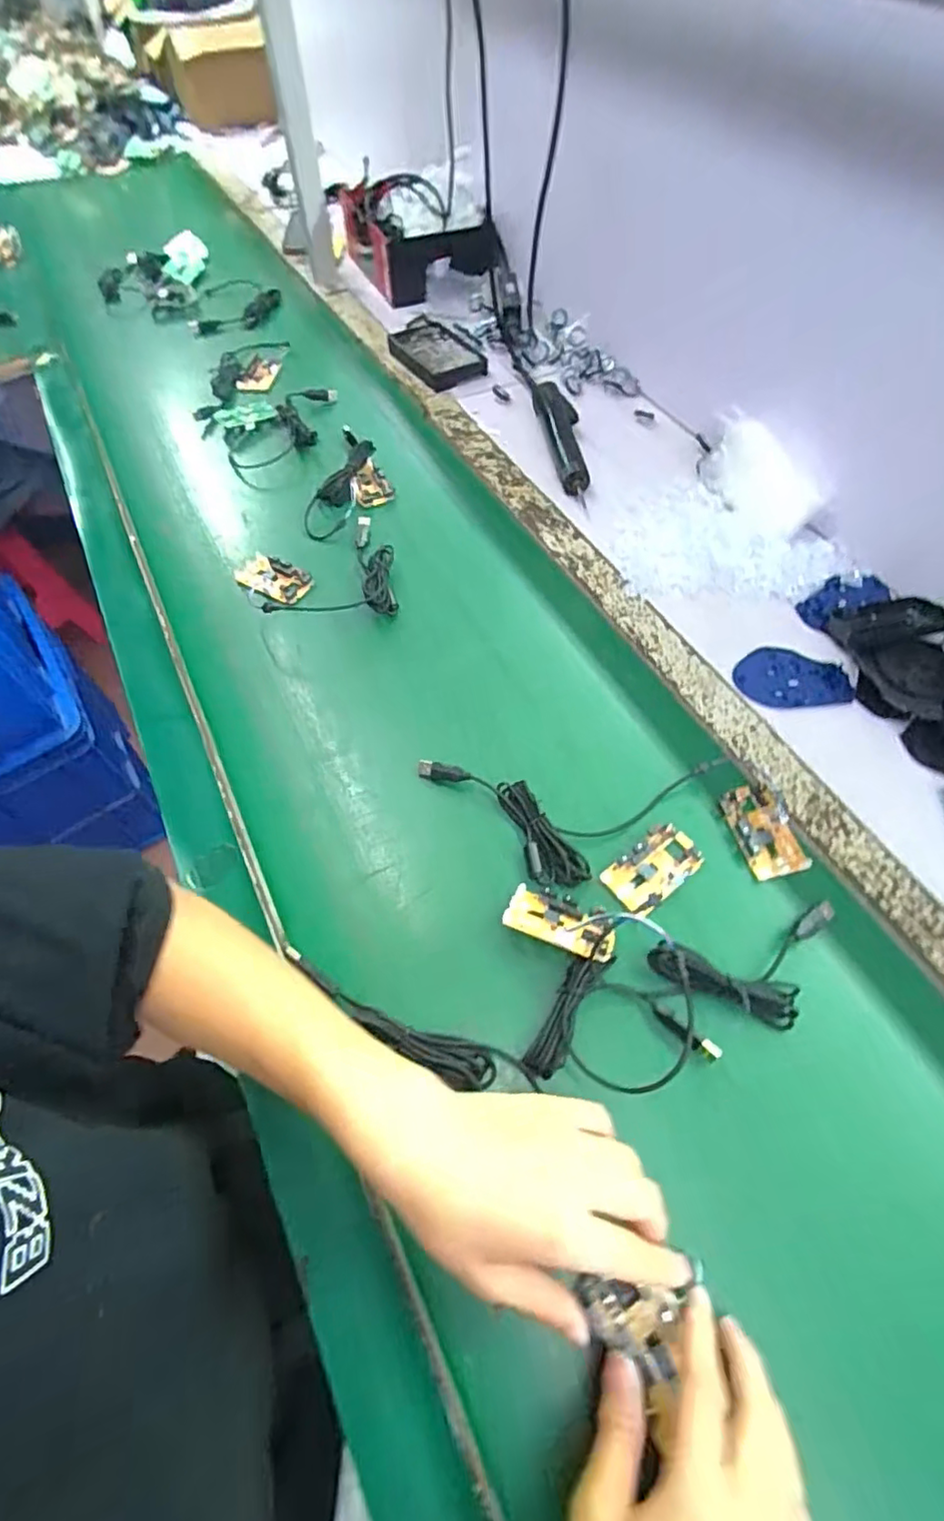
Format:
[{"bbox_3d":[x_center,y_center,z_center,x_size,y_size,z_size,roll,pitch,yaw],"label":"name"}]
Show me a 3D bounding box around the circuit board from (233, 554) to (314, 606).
[{"bbox_3d":[-0.216,-0.197,0.653,0.076,0.013,0.044,21,74,10],"label":"circuit board"}]

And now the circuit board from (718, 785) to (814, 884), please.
[{"bbox_3d":[0.241,0.057,0.491,0.052,0.011,0.077,-10,58,-4],"label":"circuit board"}]

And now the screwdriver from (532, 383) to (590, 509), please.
[{"bbox_3d":[0.117,-0.412,0.762,0.046,0.035,0.220,-6,58,-5],"label":"screwdriver"}]

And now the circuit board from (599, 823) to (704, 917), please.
[{"bbox_3d":[0.142,0.084,0.473,0.078,0.012,0.044,-36,63,-18],"label":"circuit board"}]

